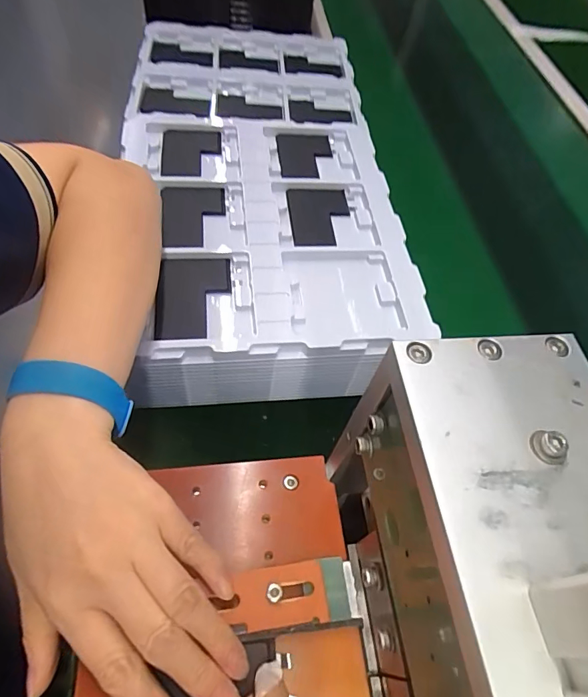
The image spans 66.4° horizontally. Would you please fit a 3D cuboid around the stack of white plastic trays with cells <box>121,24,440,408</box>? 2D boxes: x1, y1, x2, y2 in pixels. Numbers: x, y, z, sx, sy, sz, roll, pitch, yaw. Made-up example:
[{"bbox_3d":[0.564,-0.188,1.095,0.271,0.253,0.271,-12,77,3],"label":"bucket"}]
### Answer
[{"bbox_3d":[-0.042,-0.237,0.567,0.285,0.090,0.648,-4,58,-10],"label":"stack of white plastic trays with cells"}]

